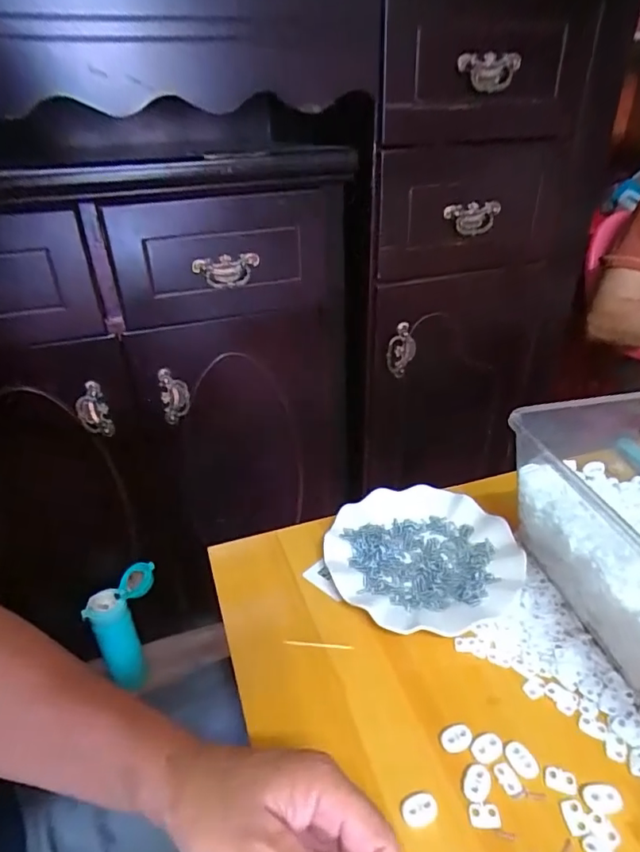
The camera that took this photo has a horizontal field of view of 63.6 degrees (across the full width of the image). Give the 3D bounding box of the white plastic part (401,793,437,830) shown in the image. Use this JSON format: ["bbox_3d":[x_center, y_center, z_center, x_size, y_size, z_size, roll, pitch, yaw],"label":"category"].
[{"bbox_3d":[0.063,0.244,0.329,0.022,0.004,0.017,-9,32,-13],"label":"white plastic part"}]

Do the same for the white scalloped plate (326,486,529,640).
[{"bbox_3d":[0.098,0.124,0.504,0.175,0.019,0.174,-1,31,1],"label":"white scalloped plate"}]

